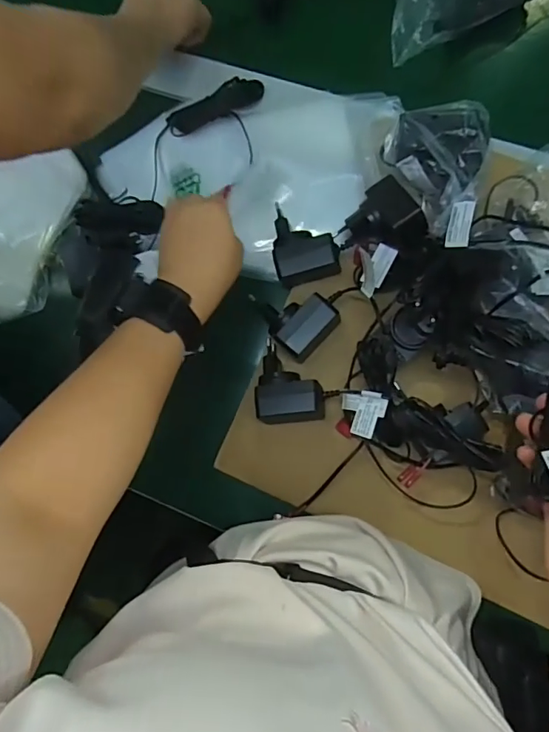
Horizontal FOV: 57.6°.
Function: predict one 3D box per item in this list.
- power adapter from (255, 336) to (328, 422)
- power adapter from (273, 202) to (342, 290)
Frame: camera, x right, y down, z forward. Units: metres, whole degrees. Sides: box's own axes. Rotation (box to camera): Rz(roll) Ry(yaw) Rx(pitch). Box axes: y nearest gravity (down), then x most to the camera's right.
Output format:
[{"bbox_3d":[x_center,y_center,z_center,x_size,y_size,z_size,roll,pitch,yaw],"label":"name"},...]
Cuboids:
[{"bbox_3d":[0.014,0.016,0.468,0.060,0.046,0.073,-7,83,6],"label":"power adapter"},{"bbox_3d":[0.029,-0.119,0.480,0.060,0.030,0.071,-11,83,6],"label":"power adapter"}]

